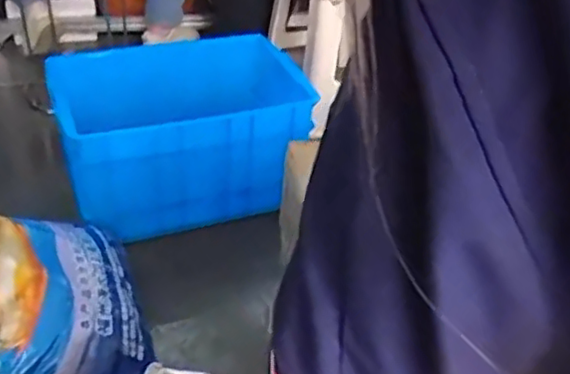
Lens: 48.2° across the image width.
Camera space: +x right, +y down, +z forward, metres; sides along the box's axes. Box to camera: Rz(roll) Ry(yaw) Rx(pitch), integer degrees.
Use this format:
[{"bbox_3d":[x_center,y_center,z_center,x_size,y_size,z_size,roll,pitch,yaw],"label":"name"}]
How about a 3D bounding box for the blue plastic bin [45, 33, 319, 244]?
[{"bbox_3d":[-0.239,-0.145,1.501,0.563,0.255,0.410,-14,40,-23],"label":"blue plastic bin"}]

